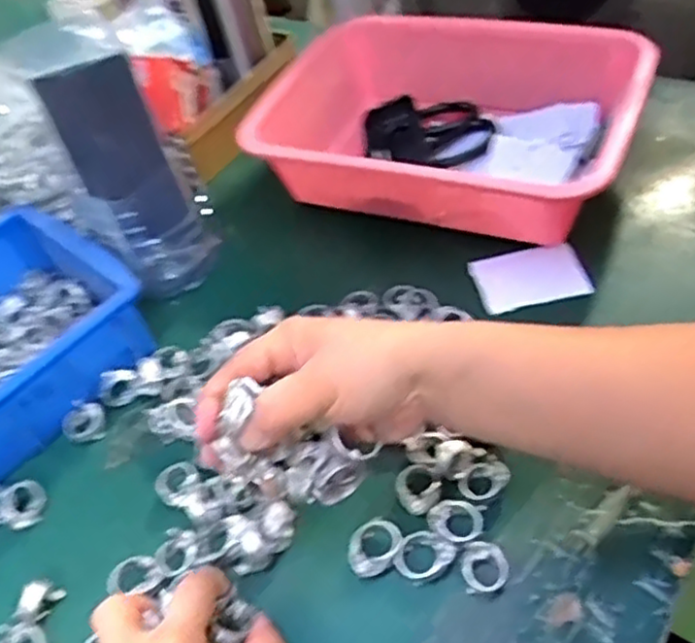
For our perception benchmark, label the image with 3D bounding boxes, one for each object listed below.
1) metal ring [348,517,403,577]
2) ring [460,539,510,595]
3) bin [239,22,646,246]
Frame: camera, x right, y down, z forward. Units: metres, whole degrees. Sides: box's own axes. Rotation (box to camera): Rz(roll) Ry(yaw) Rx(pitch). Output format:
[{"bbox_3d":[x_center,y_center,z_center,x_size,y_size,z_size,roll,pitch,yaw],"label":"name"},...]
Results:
[{"bbox_3d":[0.016,0.131,0.416,0.030,0.013,0.032,-6,47,7],"label":"metal ring"},{"bbox_3d":[0.076,0.137,0.398,0.025,0.014,0.026,-6,47,7],"label":"ring"},{"bbox_3d":[0.082,-0.167,0.603,0.301,0.102,0.196,14,53,23],"label":"bin"}]

